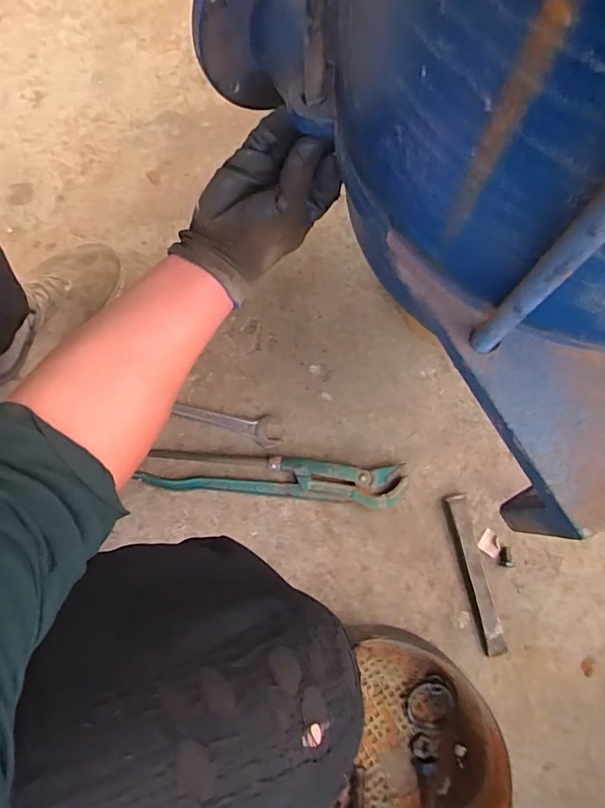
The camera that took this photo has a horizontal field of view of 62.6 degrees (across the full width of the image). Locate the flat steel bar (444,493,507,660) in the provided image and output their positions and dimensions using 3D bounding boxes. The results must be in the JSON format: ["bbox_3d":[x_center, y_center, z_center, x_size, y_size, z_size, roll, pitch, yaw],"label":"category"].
[{"bbox_3d":[0.228,0.222,0.655,0.027,0.017,0.203,-13,78,-2],"label":"flat steel bar"}]

